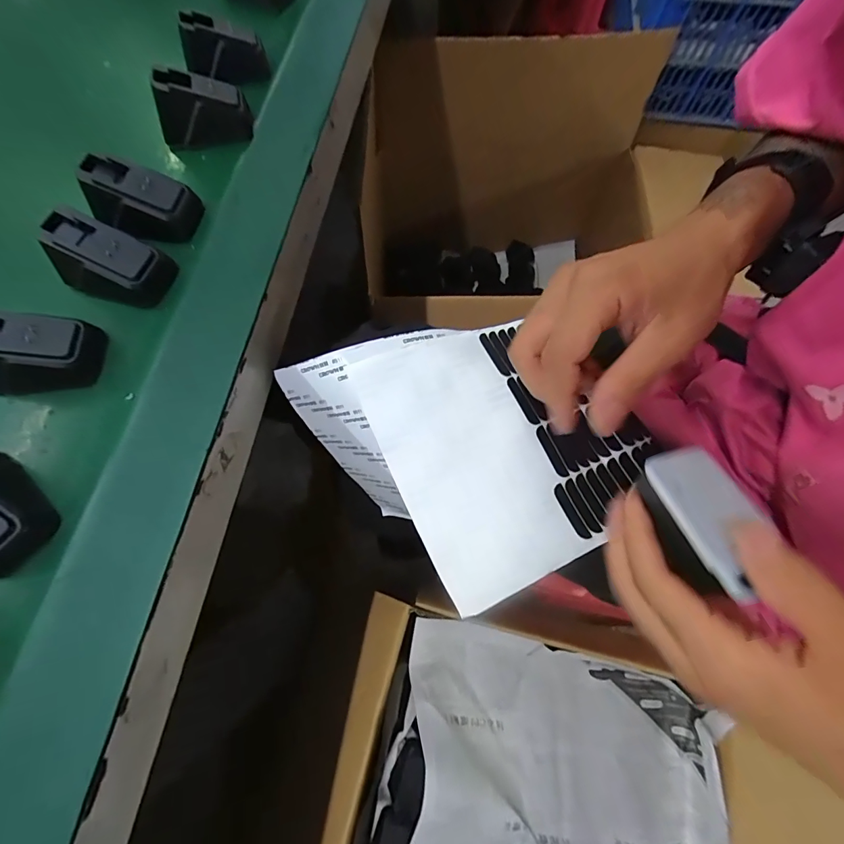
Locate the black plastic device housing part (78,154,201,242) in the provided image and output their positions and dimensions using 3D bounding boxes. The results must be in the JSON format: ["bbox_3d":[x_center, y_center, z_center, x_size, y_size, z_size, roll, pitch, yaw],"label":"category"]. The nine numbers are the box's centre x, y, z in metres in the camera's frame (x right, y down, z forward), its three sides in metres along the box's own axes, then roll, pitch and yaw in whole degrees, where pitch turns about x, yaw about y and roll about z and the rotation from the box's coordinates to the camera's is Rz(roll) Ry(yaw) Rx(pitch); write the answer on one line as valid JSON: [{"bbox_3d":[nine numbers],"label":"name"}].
[{"bbox_3d":[-0.199,-0.157,0.292,0.064,0.039,0.036,2,70,2],"label":"black plastic device housing part"}]

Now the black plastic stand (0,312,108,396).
[{"bbox_3d":[-0.239,-0.043,0.250,0.064,0.044,0.036,-13,70,-4],"label":"black plastic stand"}]

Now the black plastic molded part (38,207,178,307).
[{"bbox_3d":[-0.208,-0.107,0.274,0.060,0.040,0.038,12,70,6],"label":"black plastic molded part"}]

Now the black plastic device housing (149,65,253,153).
[{"bbox_3d":[-0.178,-0.254,0.334,0.067,0.043,0.032,-10,70,-2],"label":"black plastic device housing"}]

